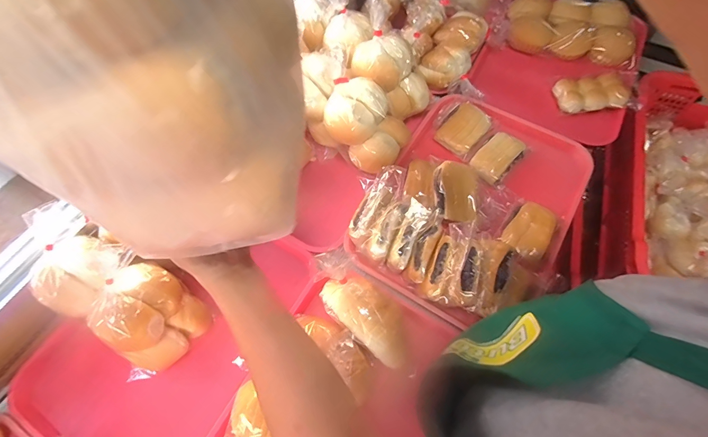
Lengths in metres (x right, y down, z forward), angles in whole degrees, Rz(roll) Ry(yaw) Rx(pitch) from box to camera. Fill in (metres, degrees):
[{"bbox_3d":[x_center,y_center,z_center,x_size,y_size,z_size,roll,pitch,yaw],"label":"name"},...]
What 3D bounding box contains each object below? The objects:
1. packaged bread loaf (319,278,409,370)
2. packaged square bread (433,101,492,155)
[{"bbox_3d":[0.023,0.137,0.506,0.148,0.074,0.077,35,71,19],"label":"packaged bread loaf"},{"bbox_3d":[0.211,-0.176,0.691,0.076,0.035,0.104,38,72,20],"label":"packaged square bread"}]

